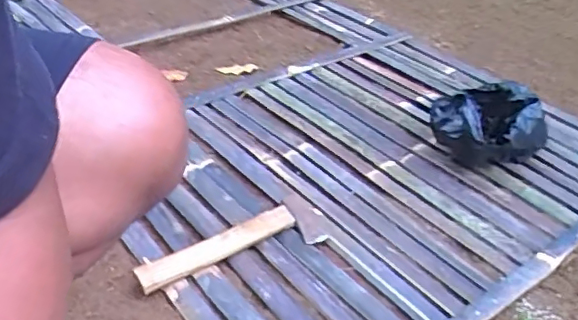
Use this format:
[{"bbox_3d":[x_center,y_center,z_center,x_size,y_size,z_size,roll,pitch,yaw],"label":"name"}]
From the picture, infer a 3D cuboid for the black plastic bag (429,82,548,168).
[{"bbox_3d":[0.338,-0.049,0.959,0.147,0.132,0.145,-28,45,-37],"label":"black plastic bag"}]

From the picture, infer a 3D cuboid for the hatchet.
[{"bbox_3d":[-0.075,0.114,0.789,0.279,0.032,0.079,-15,39,-24],"label":"hatchet"}]

